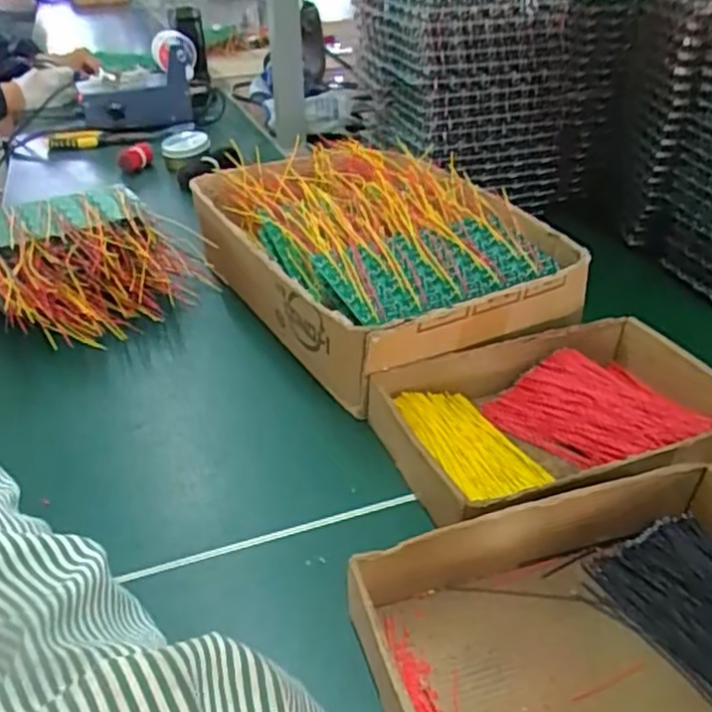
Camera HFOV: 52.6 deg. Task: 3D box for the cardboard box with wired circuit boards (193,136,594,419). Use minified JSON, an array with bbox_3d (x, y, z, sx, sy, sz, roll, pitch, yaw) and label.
[{"bbox_3d":[0.017,-0.099,0.660,0.248,0.092,0.351,-17,36,-21],"label":"cardboard box with wired circuit boards"}]

